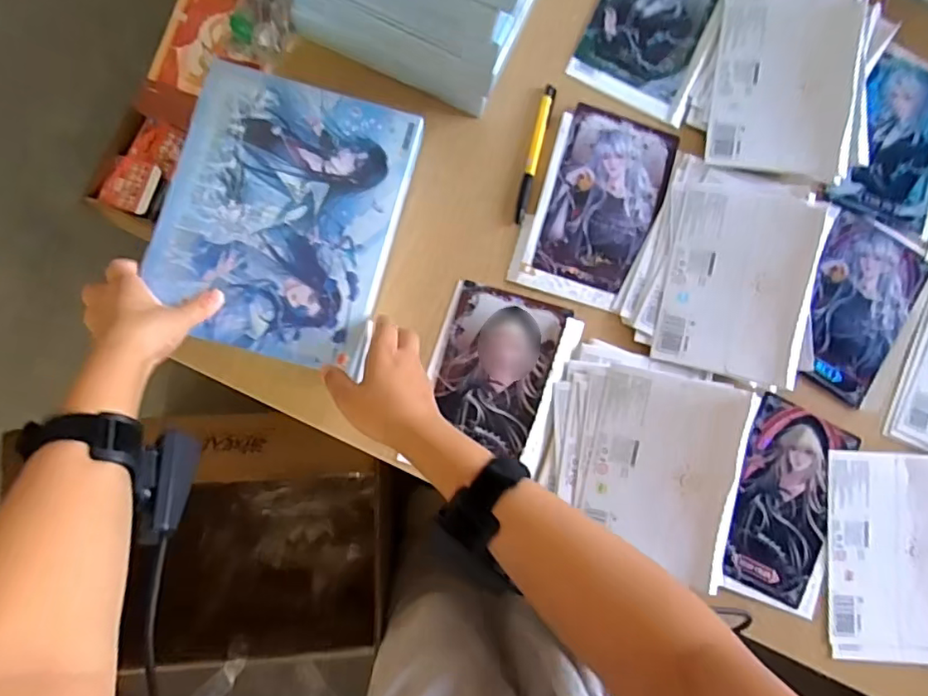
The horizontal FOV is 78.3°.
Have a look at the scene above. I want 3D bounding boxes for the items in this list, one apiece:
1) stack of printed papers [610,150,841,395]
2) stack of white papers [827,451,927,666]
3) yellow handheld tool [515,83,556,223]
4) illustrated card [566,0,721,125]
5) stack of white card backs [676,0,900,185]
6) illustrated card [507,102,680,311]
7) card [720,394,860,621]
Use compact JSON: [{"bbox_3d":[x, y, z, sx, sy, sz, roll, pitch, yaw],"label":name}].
[{"bbox_3d":[0.252,-0.071,0.528,0.164,0.040,0.199,26,84,-2],"label":"stack of printed papers"},{"bbox_3d":[0.401,0.195,0.530,0.127,0.009,0.188,4,86,0],"label":"stack of white papers"},{"bbox_3d":[0.068,-0.188,0.549,0.014,0.008,0.141,16,84,-3],"label":"yellow handheld tool"},{"bbox_3d":[0.191,-0.333,0.575,0.112,0.004,0.190,23,83,0],"label":"illustrated card"},{"bbox_3d":[0.321,-0.273,0.553,0.167,0.045,0.228,20,84,-3],"label":"stack of white card backs"},{"bbox_3d":[0.127,-0.137,0.550,0.115,0.006,0.190,20,83,-4],"label":"illustrated card"},{"bbox_3d":[0.300,0.147,0.532,0.102,0.008,0.178,20,84,-3],"label":"card"}]

